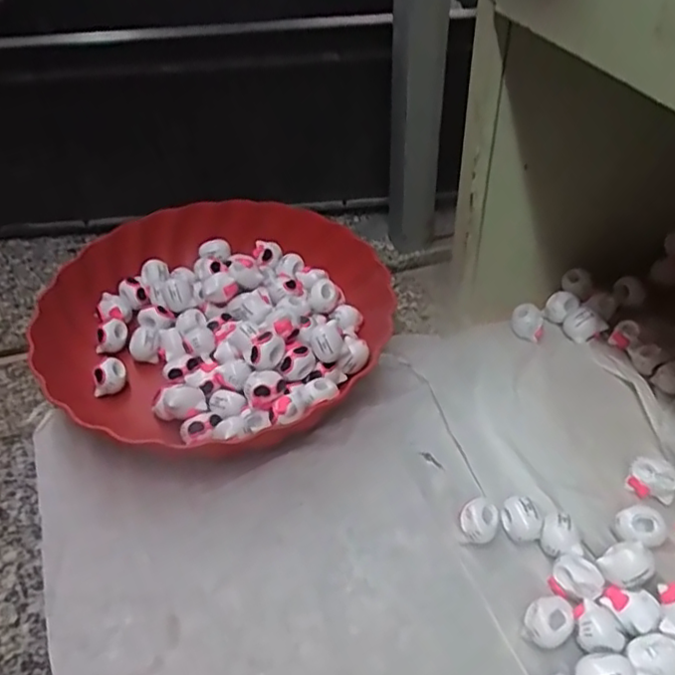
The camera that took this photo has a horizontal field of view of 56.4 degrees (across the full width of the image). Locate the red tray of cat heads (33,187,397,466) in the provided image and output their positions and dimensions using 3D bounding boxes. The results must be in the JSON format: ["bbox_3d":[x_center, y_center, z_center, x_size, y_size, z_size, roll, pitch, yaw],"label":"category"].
[{"bbox_3d":[-0.087,-0.016,0.462,0.232,0.051,0.229,25,50,27],"label":"red tray of cat heads"}]

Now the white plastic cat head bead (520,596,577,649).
[{"bbox_3d":[0.104,0.141,0.310,0.021,0.018,0.025,33,54,32],"label":"white plastic cat head bead"}]

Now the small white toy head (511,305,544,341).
[{"bbox_3d":[0.134,-0.010,0.445,0.022,0.021,0.018,9,44,12],"label":"small white toy head"}]

